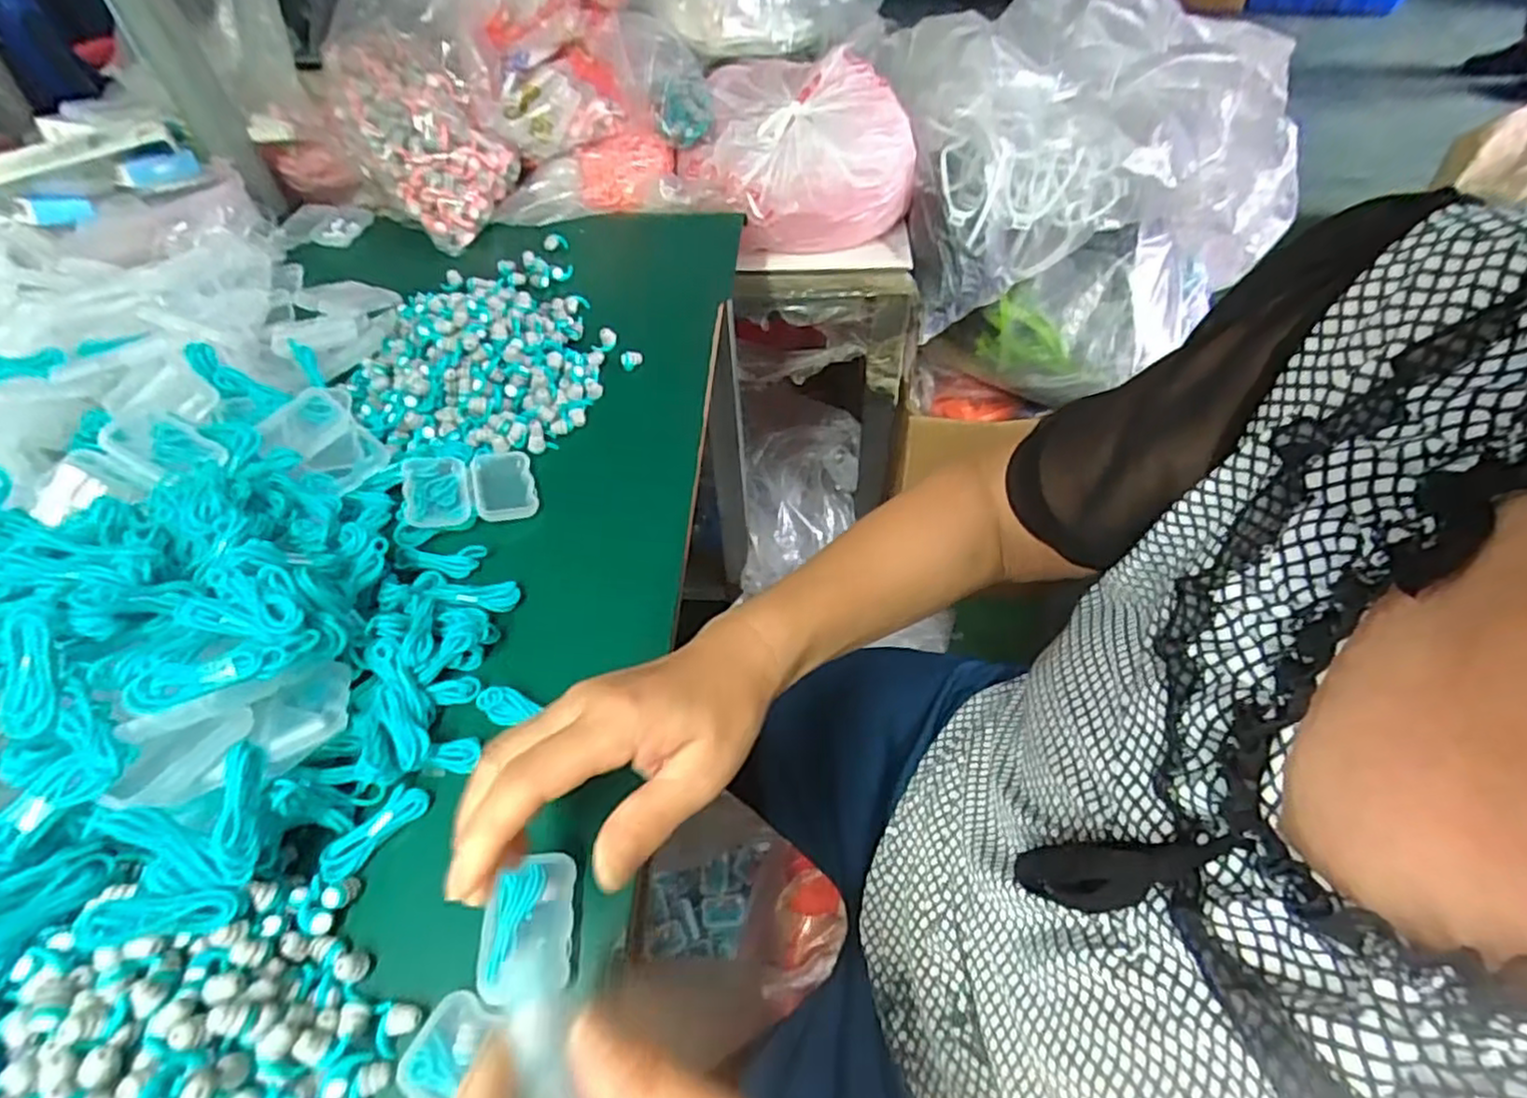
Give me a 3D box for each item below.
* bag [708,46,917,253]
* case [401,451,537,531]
[{"bbox_3d":[0.042,-0.426,0.760,0.211,0.117,0.211,-8,52,-4],"label":"bag"},{"bbox_3d":[-0.187,-0.038,0.459,0.076,0.023,0.058,-16,53,-10],"label":"case"}]

